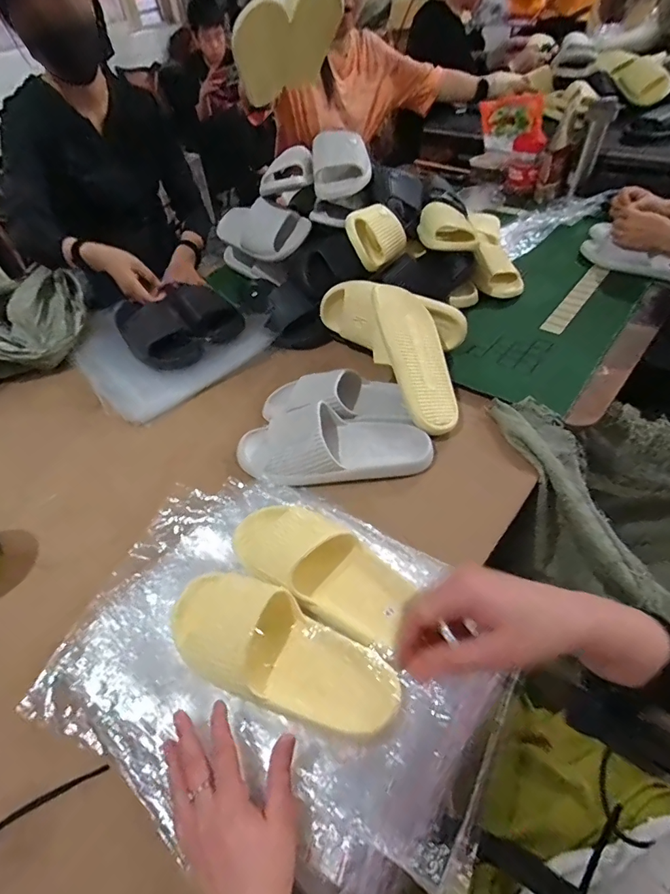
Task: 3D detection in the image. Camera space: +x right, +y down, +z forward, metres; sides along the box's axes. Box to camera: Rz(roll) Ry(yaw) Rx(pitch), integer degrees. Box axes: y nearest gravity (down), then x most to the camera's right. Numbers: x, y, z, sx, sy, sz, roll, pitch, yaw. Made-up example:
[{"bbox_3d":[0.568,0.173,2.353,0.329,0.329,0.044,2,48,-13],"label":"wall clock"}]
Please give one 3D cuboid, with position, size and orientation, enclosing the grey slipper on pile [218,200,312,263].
[{"bbox_3d":[-0.157,-0.473,0.982,0.248,0.076,0.126,32,102,22],"label":"grey slipper on pile"}]

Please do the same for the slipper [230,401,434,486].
[{"bbox_3d":[-0.004,-0.005,0.663,0.280,0.077,0.109,-6,48,0],"label":"slipper"}]

